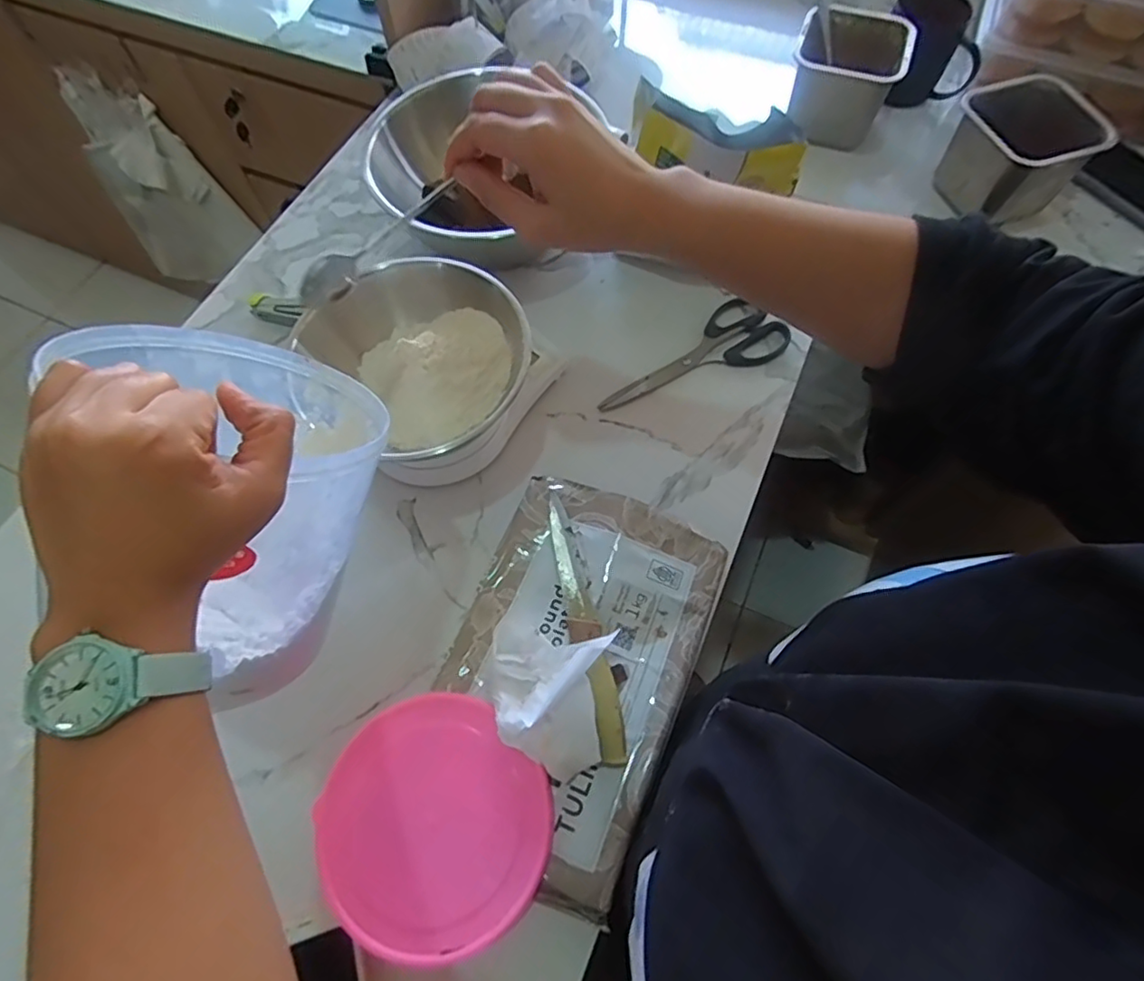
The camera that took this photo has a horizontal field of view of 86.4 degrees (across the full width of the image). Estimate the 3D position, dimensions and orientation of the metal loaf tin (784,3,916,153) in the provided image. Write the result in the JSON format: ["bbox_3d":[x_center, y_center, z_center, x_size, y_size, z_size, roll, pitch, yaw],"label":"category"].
[{"bbox_3d":[0.311,-0.469,0.702,0.119,0.093,0.126,15,66,8],"label":"metal loaf tin"}]

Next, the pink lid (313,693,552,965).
[{"bbox_3d":[-0.096,0.228,0.419,0.149,0.009,0.156,-2,66,4],"label":"pink lid"}]

